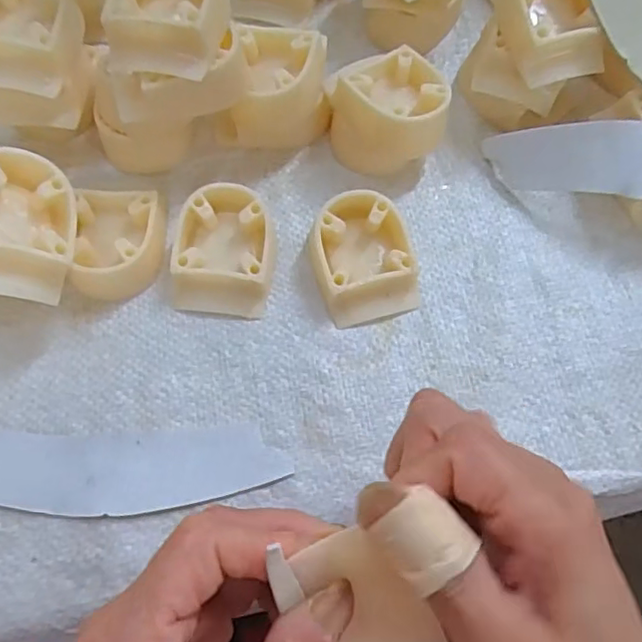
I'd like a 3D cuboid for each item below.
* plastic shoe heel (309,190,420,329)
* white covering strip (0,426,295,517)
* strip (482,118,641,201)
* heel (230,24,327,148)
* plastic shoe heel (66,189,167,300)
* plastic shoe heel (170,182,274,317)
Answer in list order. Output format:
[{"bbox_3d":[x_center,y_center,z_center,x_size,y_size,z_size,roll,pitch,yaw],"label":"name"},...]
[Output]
[{"bbox_3d":[0.021,-0.031,0.290,0.050,0.025,0.056,-16,71,-8],"label":"plastic shoe heel"},{"bbox_3d":[-0.092,0.065,0.260,0.149,0.004,0.036,0,70,-2],"label":"white covering strip"},{"bbox_3d":[0.154,-0.072,0.298,0.134,0.046,0.029,12,70,2],"label":"strip"},{"bbox_3d":[-0.023,-0.120,0.310,0.048,0.042,0.053,9,70,1],"label":"heel"},{"bbox_3d":[-0.099,-0.037,0.288,0.041,0.021,0.051,6,70,0],"label":"plastic shoe heel"},{"bbox_3d":[-0.046,-0.034,0.289,0.046,0.023,0.057,6,70,0],"label":"plastic shoe heel"}]

